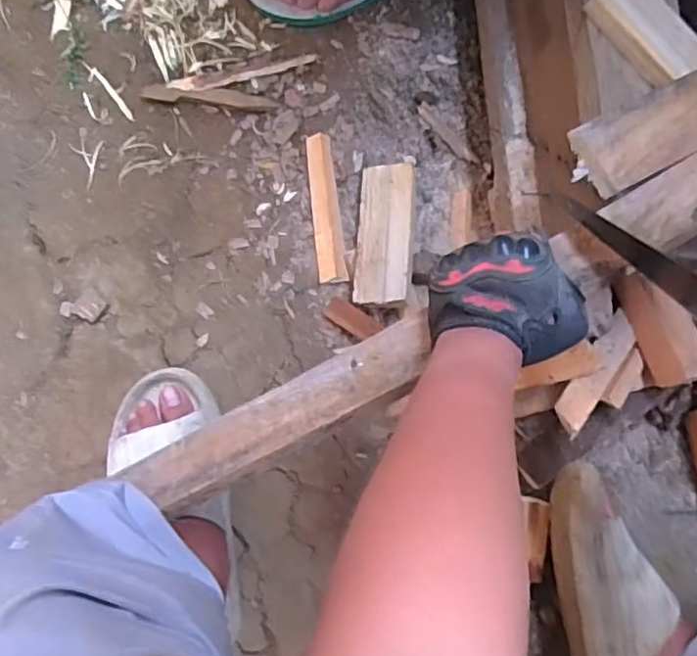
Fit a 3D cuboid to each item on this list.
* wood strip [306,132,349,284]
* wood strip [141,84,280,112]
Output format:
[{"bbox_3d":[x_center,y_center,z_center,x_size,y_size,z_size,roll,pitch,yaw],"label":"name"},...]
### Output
[{"bbox_3d":[-0.026,-0.140,0.755,0.032,0.016,0.178,-6,81,-1],"label":"wood strip"},{"bbox_3d":[-0.166,-0.277,0.774,0.163,0.006,0.021,9,81,1],"label":"wood strip"}]

